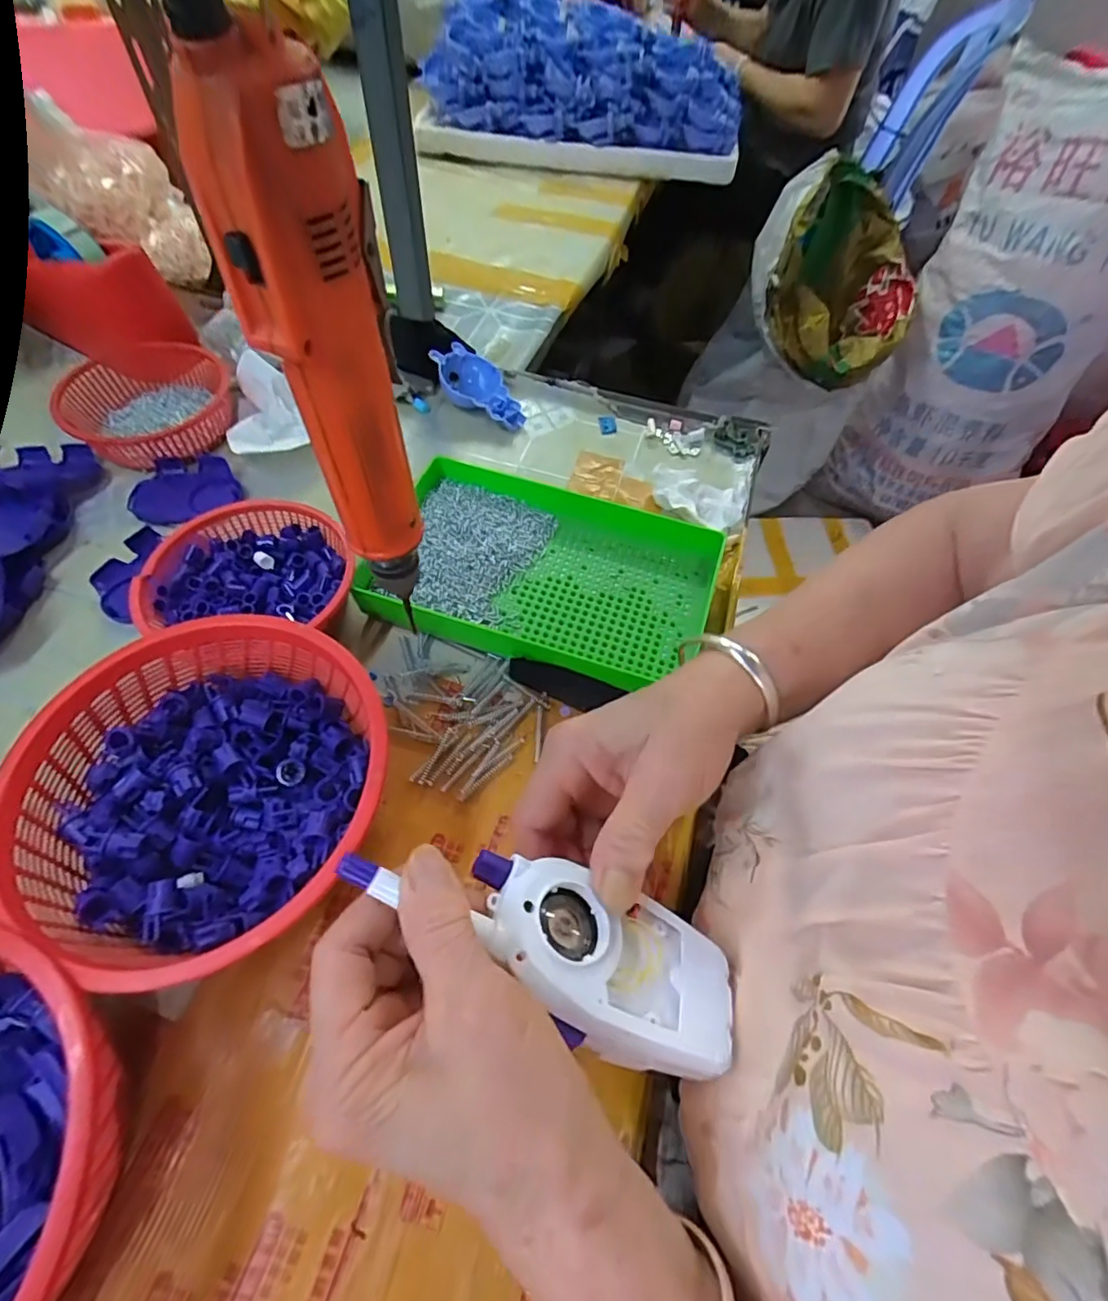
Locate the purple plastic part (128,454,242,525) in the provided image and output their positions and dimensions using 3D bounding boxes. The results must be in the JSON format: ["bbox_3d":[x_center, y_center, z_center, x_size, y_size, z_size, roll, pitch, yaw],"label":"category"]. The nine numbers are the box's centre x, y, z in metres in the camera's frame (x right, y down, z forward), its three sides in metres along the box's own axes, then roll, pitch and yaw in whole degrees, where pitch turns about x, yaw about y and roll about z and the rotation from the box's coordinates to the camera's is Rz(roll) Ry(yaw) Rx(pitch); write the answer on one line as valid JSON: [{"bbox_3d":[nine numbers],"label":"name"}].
[{"bbox_3d":[-0.311,-0.138,0.475,0.082,0.014,0.067,-21,60,-16],"label":"purple plastic part"}]

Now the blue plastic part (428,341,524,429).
[{"bbox_3d":[-0.073,-0.248,0.547,0.100,0.033,0.055,44,65,7],"label":"blue plastic part"}]

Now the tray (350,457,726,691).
[{"bbox_3d":[-0.008,-0.056,0.422,0.244,0.036,0.149,16,57,7],"label":"tray"}]

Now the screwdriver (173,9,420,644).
[{"bbox_3d":[-0.073,-0.087,0.202,0.037,0.181,0.034,-1,57,-4],"label":"screwdriver"}]

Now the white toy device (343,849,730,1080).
[{"bbox_3d":[-0.004,0.118,0.220,0.161,0.026,0.061,24,36,-14],"label":"white toy device"}]

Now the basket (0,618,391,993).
[{"bbox_3d":[-0.178,0.076,0.308,0.173,0.075,0.173,22,58,11],"label":"basket"}]

